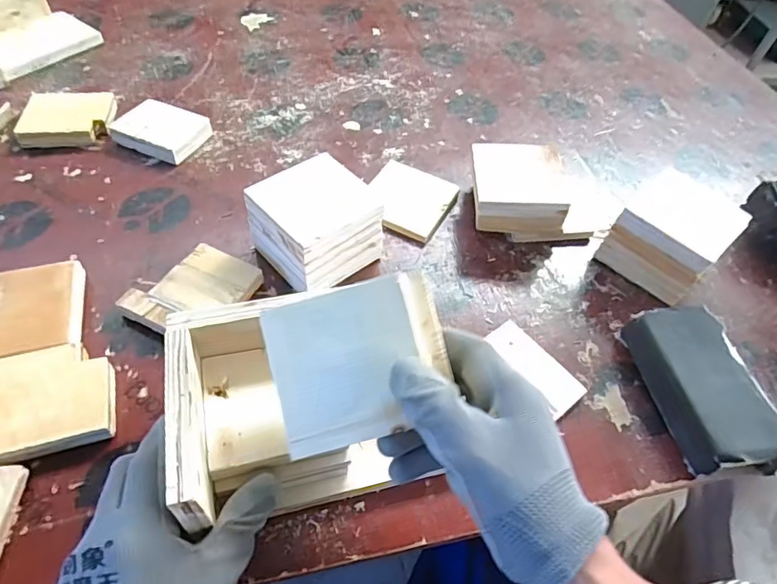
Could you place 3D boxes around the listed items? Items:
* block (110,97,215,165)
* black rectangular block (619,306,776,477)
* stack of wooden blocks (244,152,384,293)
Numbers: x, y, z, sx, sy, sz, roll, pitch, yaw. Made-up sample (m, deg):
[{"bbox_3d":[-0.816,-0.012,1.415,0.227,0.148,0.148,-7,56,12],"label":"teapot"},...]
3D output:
[{"bbox_3d":[-0.264,-0.187,0.597,0.096,0.026,0.069,18,52,8],"label":"block"},{"bbox_3d":[0.263,0.081,0.432,0.079,0.040,0.137,-4,53,-9],"label":"black rectangular block"},{"bbox_3d":[-0.066,-0.061,0.478,0.093,0.077,0.090,-34,62,-28],"label":"stack of wooden blocks"}]

